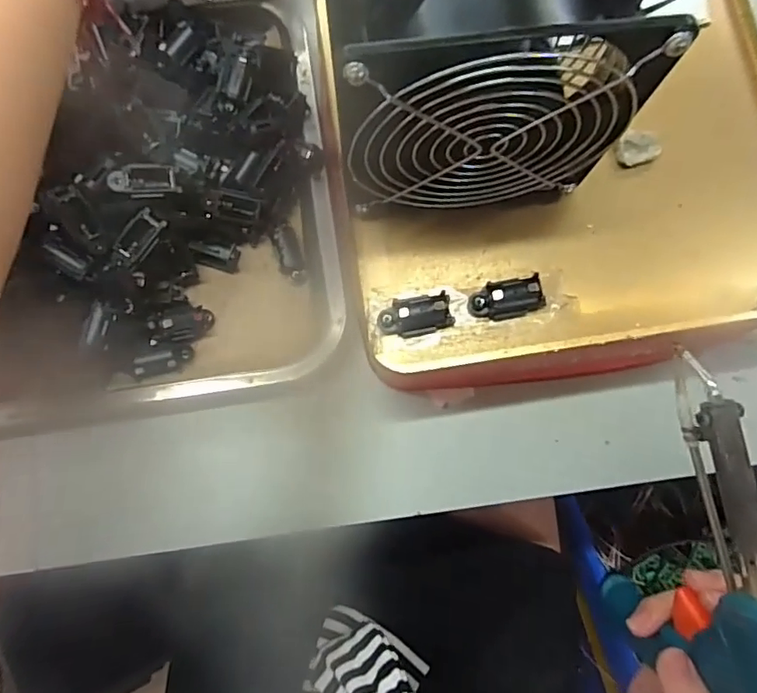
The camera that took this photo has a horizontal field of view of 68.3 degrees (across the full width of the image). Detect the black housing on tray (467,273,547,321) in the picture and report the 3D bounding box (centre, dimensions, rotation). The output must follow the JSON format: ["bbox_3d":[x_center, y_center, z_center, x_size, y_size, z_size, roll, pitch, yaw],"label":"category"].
[{"bbox_3d":[0.064,-0.024,0.276,0.037,0.009,0.017,-12,79,-3],"label":"black housing on tray"}]

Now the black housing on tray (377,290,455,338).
[{"bbox_3d":[0.018,-0.015,0.272,0.036,0.017,0.017,-13,79,-3],"label":"black housing on tray"}]

